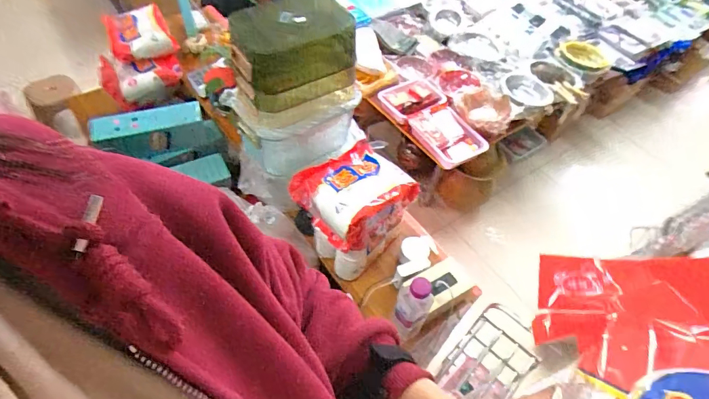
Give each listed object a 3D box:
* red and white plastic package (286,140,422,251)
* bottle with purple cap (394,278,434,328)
[{"bbox_3d":[-0.002,-0.004,0.939,0.214,0.128,0.185,-32,61,-26],"label":"red and white plastic package"},{"bbox_3d":[0.115,0.196,0.814,0.057,0.122,0.047,29,55,16],"label":"bottle with purple cap"}]

